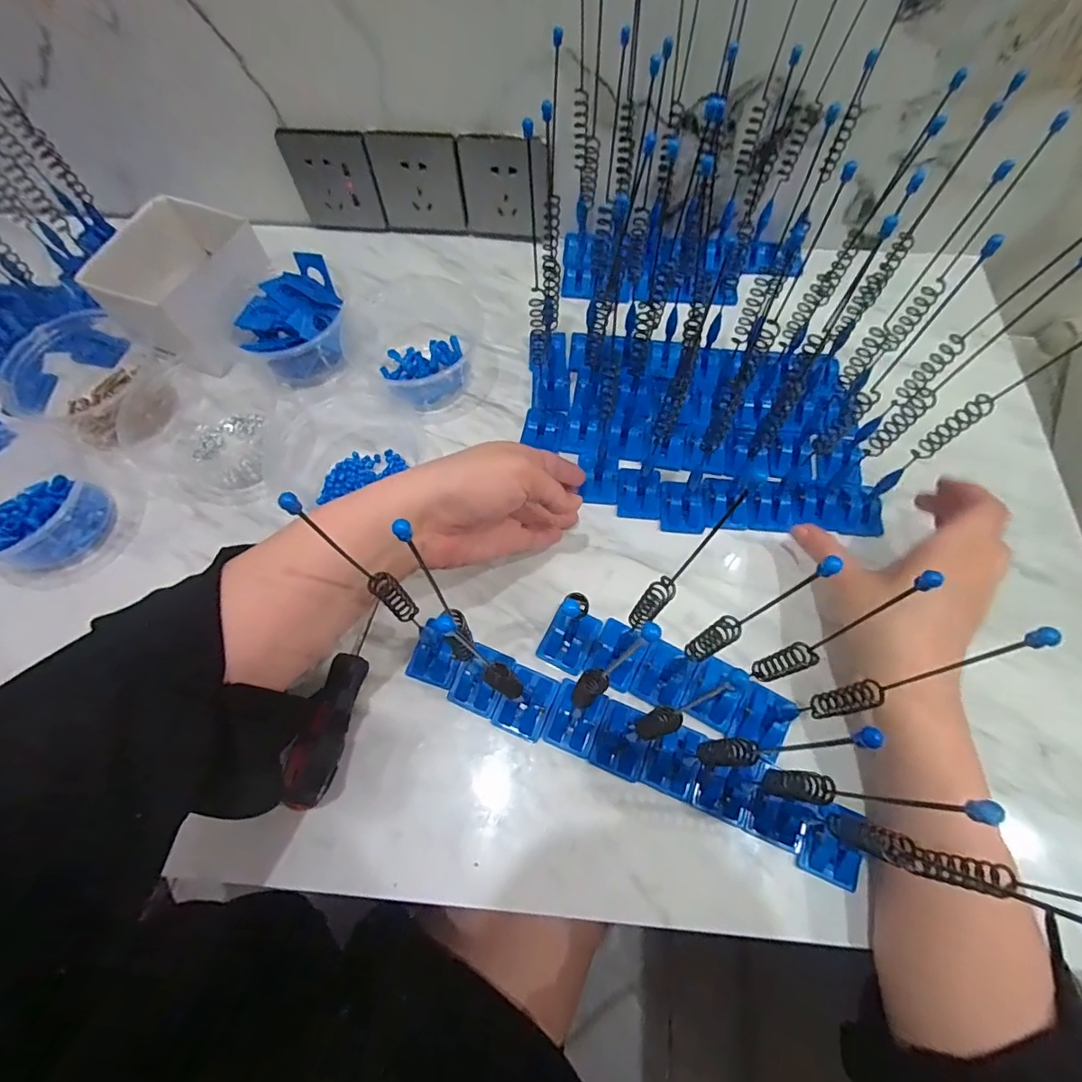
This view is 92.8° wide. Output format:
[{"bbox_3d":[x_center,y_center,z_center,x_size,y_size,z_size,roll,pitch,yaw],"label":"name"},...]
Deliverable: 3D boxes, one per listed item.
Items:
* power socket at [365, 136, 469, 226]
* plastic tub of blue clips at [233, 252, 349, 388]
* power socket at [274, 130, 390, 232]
[{"bbox_3d":[-0.120,-0.355,0.513,0.085,0.084,0.008,4,67,3],"label":"power socket"},{"bbox_3d":[-0.214,-0.187,0.462,0.095,0.056,0.092,-1,67,2],"label":"plastic tub of blue clips"},{"bbox_3d":[-0.205,-0.361,0.518,0.081,0.087,0.013,-1,67,1],"label":"power socket"}]

